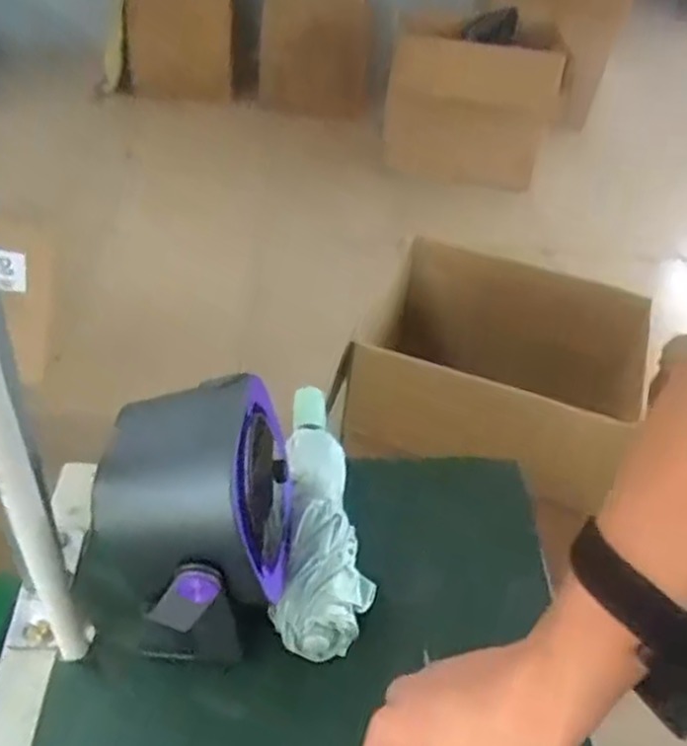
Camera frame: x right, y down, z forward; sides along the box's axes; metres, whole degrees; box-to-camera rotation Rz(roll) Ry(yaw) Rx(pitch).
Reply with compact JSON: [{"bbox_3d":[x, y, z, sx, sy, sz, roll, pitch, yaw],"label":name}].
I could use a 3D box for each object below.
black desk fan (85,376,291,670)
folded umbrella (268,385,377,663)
[{"bbox_3d":[-0.110,0.119,0.551,0.137,0.185,0.145,2,42,-7],"label":"black desk fan"},{"bbox_3d":[-0.014,0.112,0.665,0.083,0.067,0.287,5,41,-3],"label":"folded umbrella"}]

